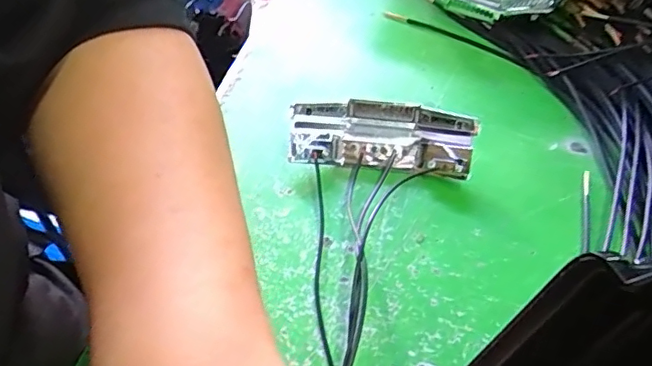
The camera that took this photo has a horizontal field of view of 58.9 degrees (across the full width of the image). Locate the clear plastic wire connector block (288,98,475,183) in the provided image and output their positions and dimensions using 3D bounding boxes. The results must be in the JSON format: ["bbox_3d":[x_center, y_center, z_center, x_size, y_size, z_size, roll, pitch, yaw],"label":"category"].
[{"bbox_3d":[0.030,-0.025,0.316,0.096,0.025,0.040,7,47,9],"label":"clear plastic wire connector block"}]

